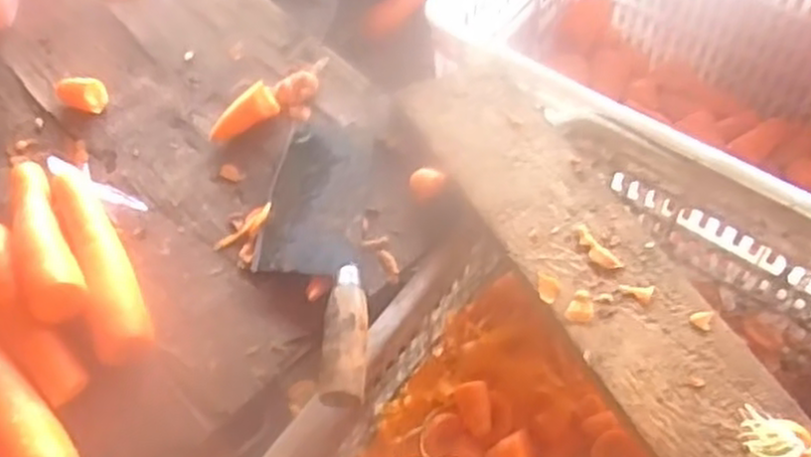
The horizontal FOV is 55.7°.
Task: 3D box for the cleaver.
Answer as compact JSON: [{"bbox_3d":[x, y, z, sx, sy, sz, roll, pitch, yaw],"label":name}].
[{"bbox_3d":[-0.069,0.013,0.576,0.083,0.032,0.245,-2,58,1],"label":"cleaver"}]

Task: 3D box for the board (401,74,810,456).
[{"bbox_3d":[0.173,0.073,0.534,0.114,0.037,0.554,-25,61,-13],"label":"board"}]

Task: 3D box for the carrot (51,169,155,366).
[{"bbox_3d":[-0.226,0.019,0.568,0.039,0.036,0.183,-23,61,-12],"label":"carrot"}]

